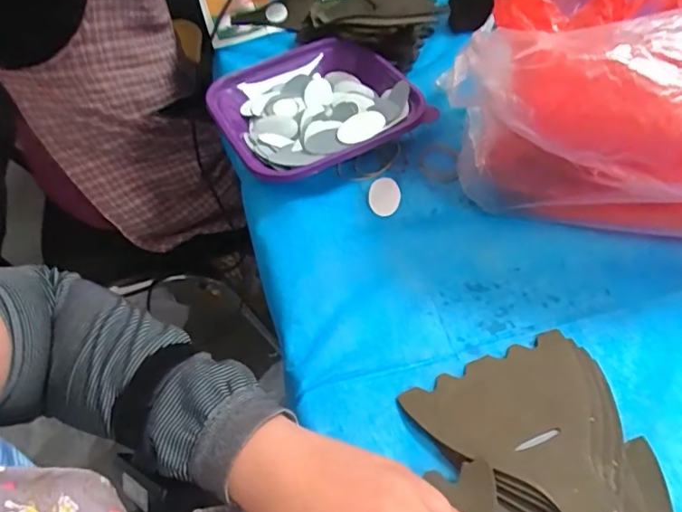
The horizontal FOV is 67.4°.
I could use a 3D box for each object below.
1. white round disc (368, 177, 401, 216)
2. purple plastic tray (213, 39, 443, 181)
[{"bbox_3d":[0.039,-0.056,0.465,0.028,0.004,0.049,-1,52,6],"label":"white round disc"},{"bbox_3d":[-0.023,-0.150,0.520,0.198,0.038,0.188,-26,54,-14],"label":"purple plastic tray"}]

